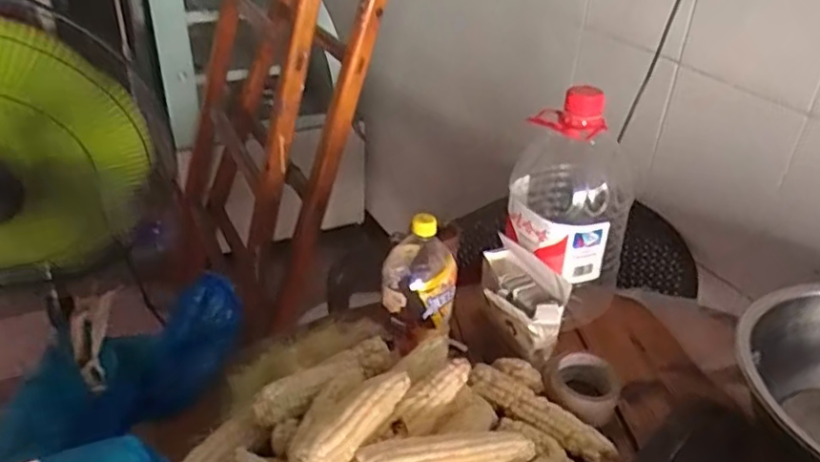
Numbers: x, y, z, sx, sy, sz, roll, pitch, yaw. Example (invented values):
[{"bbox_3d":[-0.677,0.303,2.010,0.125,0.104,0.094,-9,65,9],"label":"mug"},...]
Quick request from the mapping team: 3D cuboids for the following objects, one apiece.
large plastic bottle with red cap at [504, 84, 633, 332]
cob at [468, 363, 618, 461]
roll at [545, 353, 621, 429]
[{"bbox_3d":[0.235,-0.030,0.956,0.169,0.348,0.156,2,32,-1],"label":"large plastic bottle with red cap"},{"bbox_3d":[0.161,0.226,0.809,0.189,0.034,0.049,24,38,30],"label":"cob"},{"bbox_3d":[0.222,0.201,0.851,0.094,0.045,0.082,14,34,17],"label":"roll"}]

